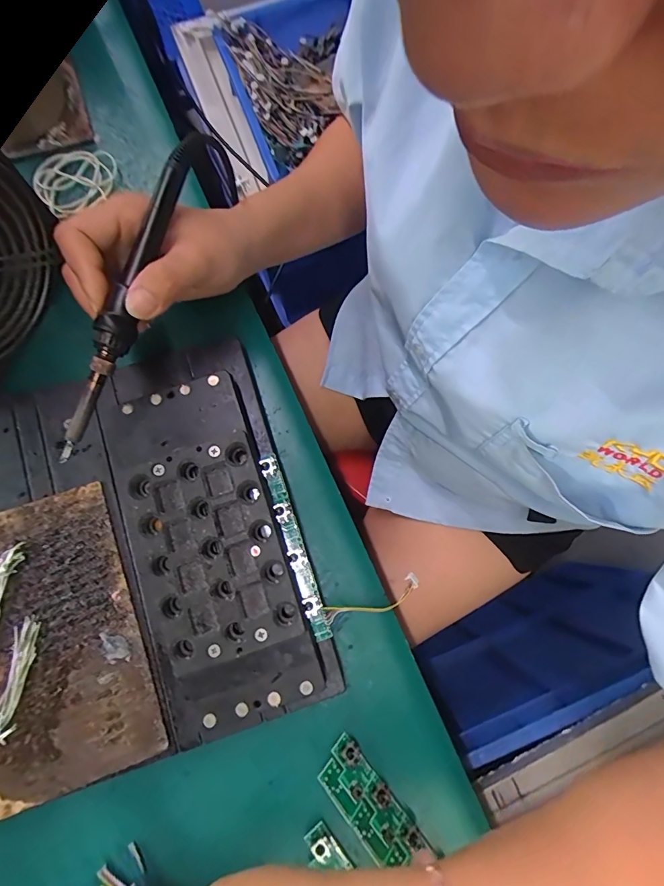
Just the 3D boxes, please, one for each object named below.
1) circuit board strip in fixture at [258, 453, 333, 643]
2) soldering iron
[{"bbox_3d":[-0.024,0.065,0.266,0.011,0.012,0.118,-18,79,-3],"label":"circuit board strip in fixture"},{"bbox_3d":[-0.111,-0.088,0.236,0.016,0.017,0.201,18,84,3],"label":"soldering iron"}]

